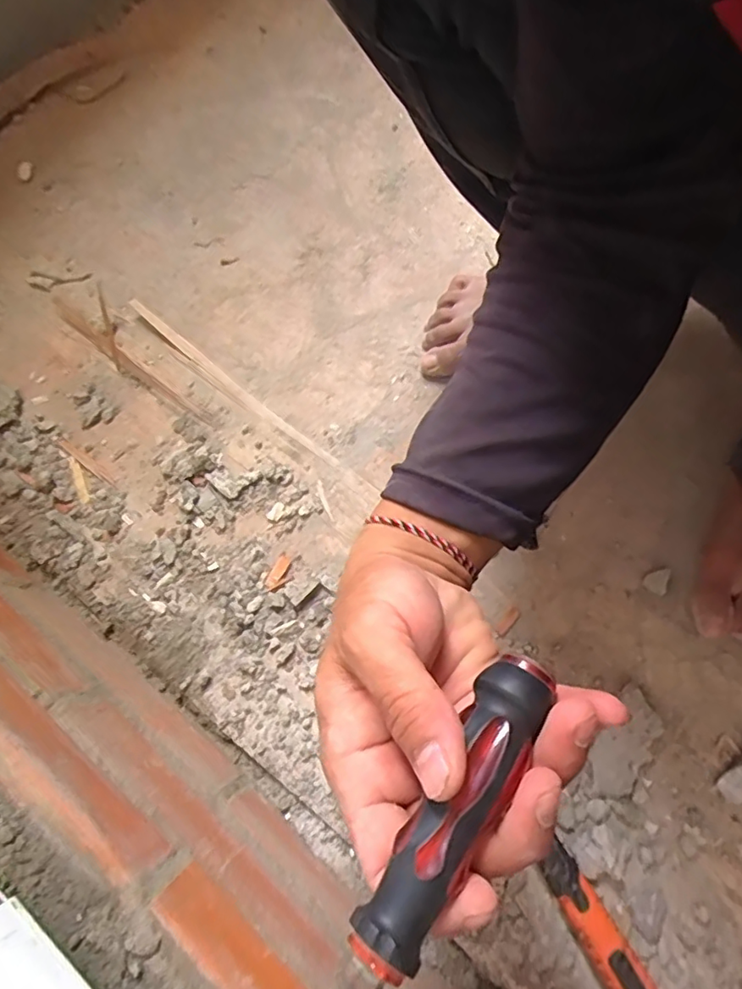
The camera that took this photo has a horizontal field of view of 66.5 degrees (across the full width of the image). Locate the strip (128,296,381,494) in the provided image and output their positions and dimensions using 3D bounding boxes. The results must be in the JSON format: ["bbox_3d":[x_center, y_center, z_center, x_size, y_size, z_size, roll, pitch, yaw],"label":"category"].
[{"bbox_3d":[-0.121,-0.097,0.549,0.309,0.011,0.015,38,79,11],"label":"strip"}]

